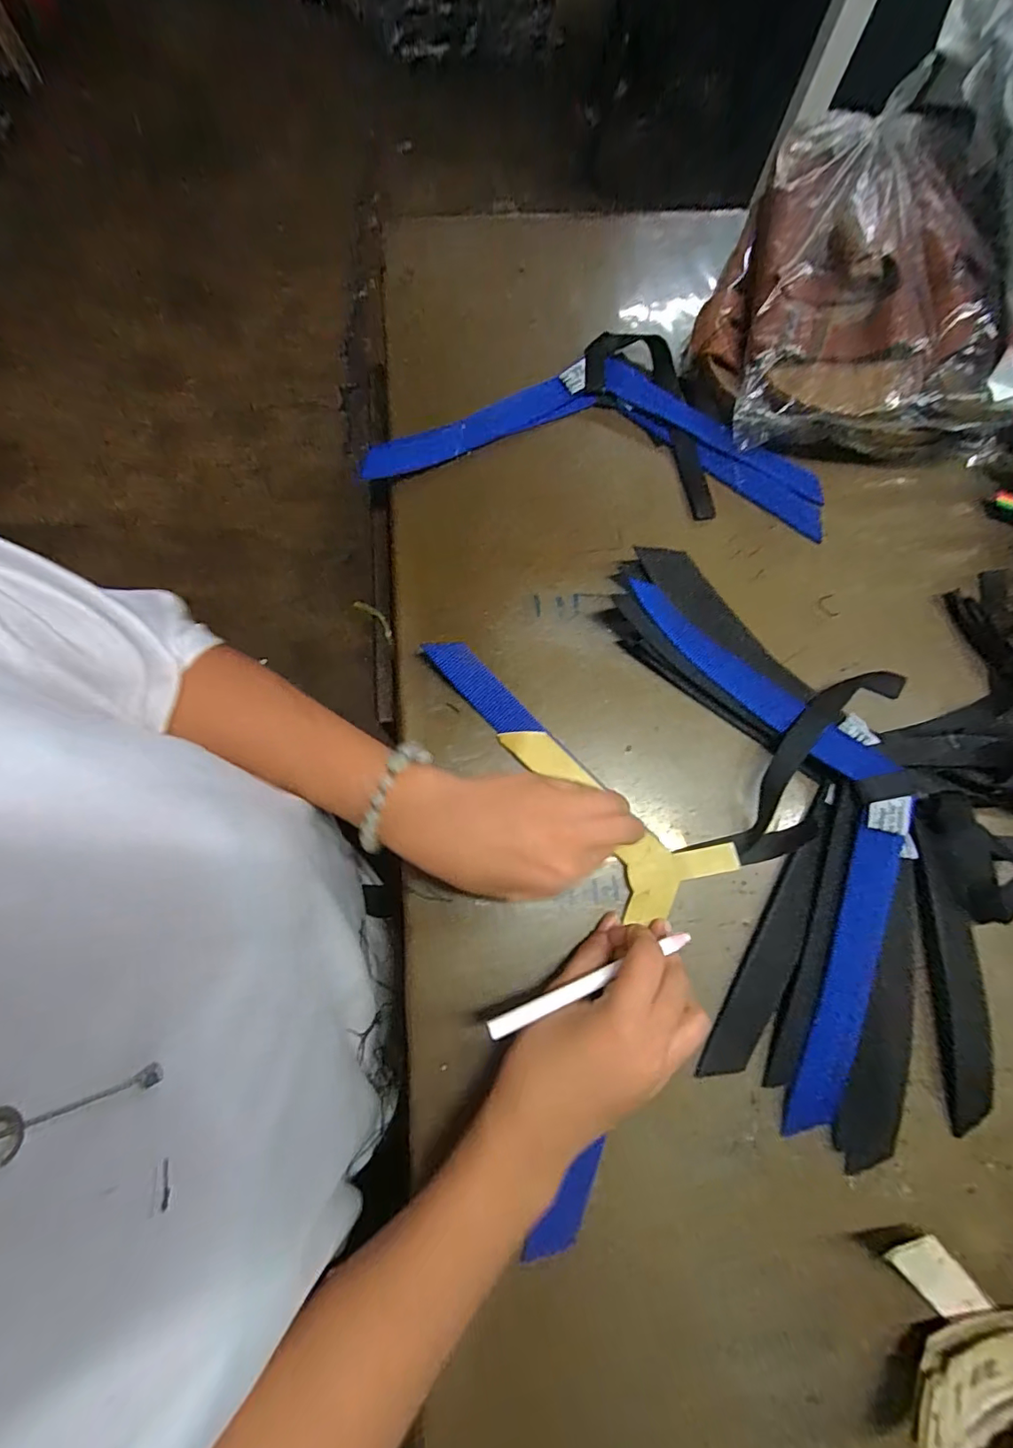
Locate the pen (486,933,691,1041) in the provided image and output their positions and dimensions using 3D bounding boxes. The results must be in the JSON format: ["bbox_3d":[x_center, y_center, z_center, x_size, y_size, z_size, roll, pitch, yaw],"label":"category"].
[{"bbox_3d":[0.047,0.143,0.279,0.121,0.005,0.008,-18,76,-12],"label":"pen"}]

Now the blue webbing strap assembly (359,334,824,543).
[{"bbox_3d":[0.078,-0.246,0.414,0.355,0.033,0.155,6,74,0],"label":"blue webbing strap assembly"}]

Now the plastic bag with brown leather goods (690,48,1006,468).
[{"bbox_3d":[0.258,-0.347,0.408,0.206,0.089,0.269,-1,74,-1],"label":"plastic bag with brown leather goods"}]

